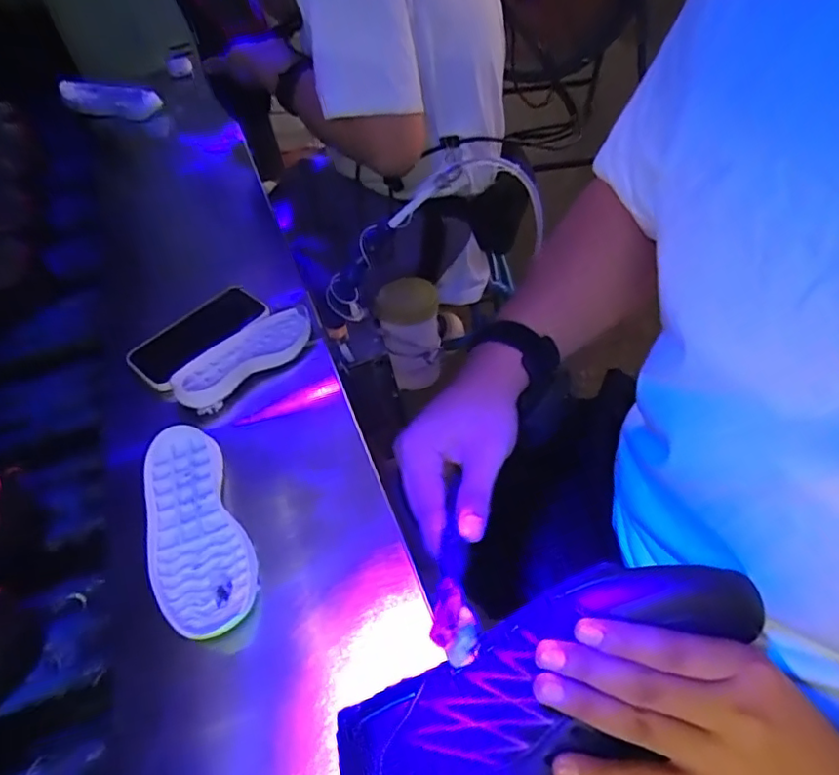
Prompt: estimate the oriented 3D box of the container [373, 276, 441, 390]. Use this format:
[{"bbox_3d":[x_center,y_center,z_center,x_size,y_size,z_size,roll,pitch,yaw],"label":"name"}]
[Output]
[{"bbox_3d":[-0.012,-0.062,0.750,0.072,0.138,0.066,-12,50,-5],"label":"container"}]

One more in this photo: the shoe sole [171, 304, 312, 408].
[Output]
[{"bbox_3d":[-0.186,-0.036,0.617,0.155,0.019,0.068,-35,56,-22],"label":"shoe sole"}]

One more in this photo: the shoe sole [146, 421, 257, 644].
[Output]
[{"bbox_3d":[-0.196,0.116,0.498,0.079,0.021,0.196,-23,52,-13],"label":"shoe sole"}]

